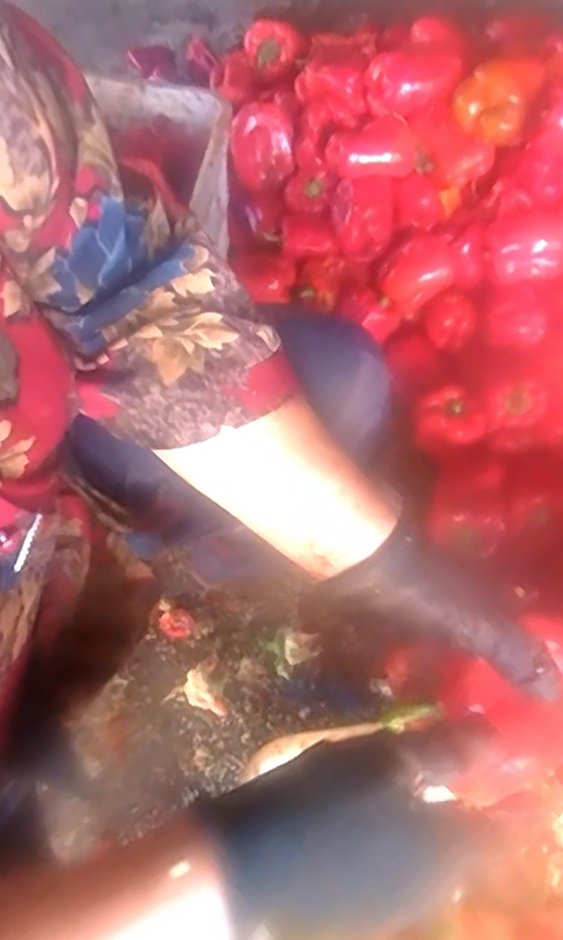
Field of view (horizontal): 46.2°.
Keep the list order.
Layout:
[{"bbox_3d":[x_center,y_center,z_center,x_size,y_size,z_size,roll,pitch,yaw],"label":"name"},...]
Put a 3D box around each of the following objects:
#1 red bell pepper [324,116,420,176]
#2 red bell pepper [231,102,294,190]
[{"bbox_3d":[0.121,-0.429,0.898,0.121,0.064,0.076,4,60,-1],"label":"red bell pepper"},{"bbox_3d":[-0.026,-0.472,0.963,0.088,0.078,0.076,-19,63,-13],"label":"red bell pepper"}]

